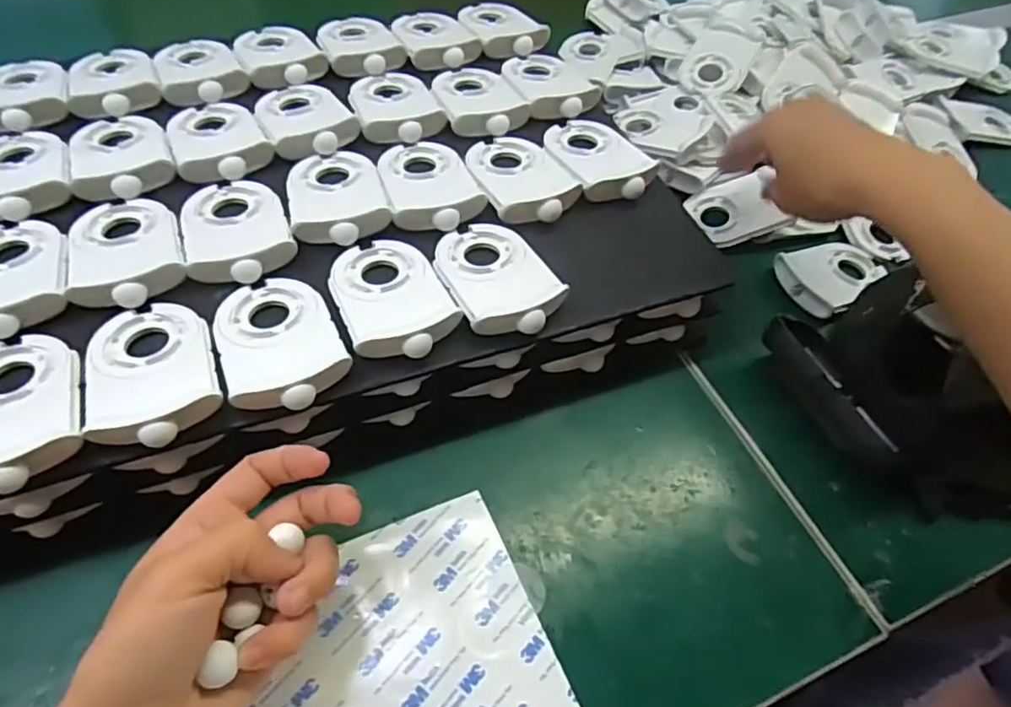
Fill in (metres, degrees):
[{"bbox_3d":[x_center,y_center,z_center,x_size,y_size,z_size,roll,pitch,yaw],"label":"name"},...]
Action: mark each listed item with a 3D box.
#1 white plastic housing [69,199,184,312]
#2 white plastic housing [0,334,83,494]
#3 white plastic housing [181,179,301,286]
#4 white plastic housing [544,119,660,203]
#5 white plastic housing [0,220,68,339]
[{"bbox_3d":[-0.215,-0.063,0.360,0.058,0.013,0.093,-16,56,-15],"label":"white plastic housing"},{"bbox_3d":[-0.232,0.023,0.297,0.058,0.013,0.087,-19,57,-17],"label":"white plastic housing"},{"bbox_3d":[-0.160,-0.077,0.376,0.058,0.013,0.089,-17,57,-17],"label":"white plastic housing"},{"bbox_3d":[0.063,-0.136,0.437,0.057,0.012,0.088,-23,58,-20],"label":"white plastic housing"},{"bbox_3d":[-0.272,-0.047,0.344,0.060,0.014,0.093,-20,57,-18],"label":"white plastic housing"}]

